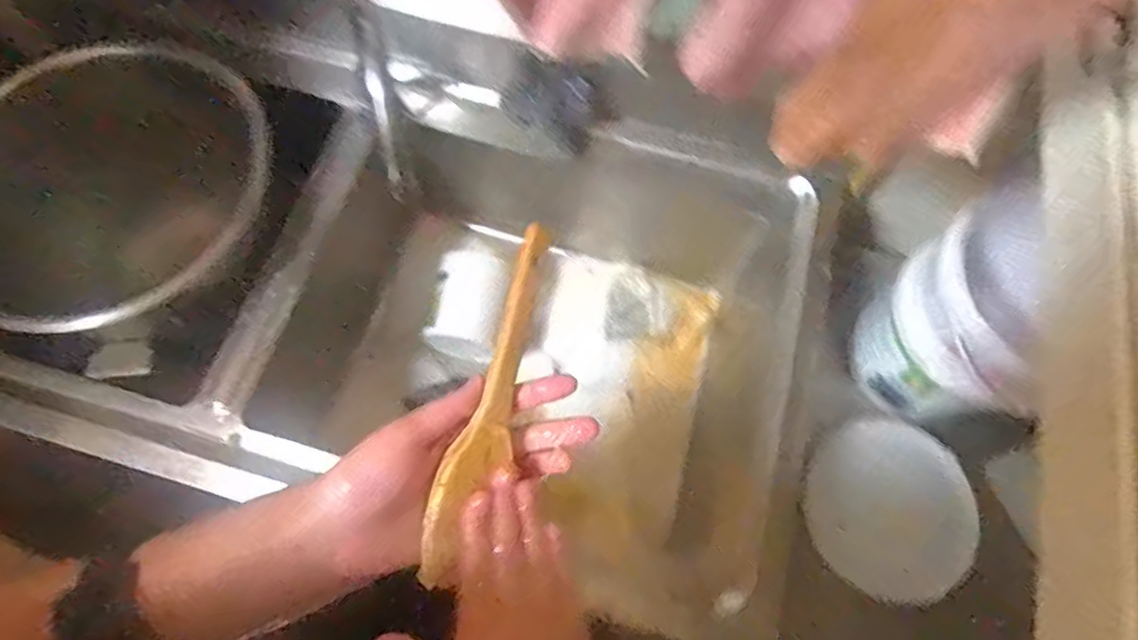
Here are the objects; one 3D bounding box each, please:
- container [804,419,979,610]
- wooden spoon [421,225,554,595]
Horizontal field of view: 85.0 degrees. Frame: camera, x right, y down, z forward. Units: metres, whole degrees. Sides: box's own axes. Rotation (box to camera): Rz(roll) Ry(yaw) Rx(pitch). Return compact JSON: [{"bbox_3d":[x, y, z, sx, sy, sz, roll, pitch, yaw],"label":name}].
[{"bbox_3d":[0.387,0.232,0.757,0.187,0.044,0.194,1,69,-2],"label":"container"},{"bbox_3d":[-0.042,0.047,0.355,0.030,0.019,0.203,16,79,3],"label":"wooden spoon"}]

